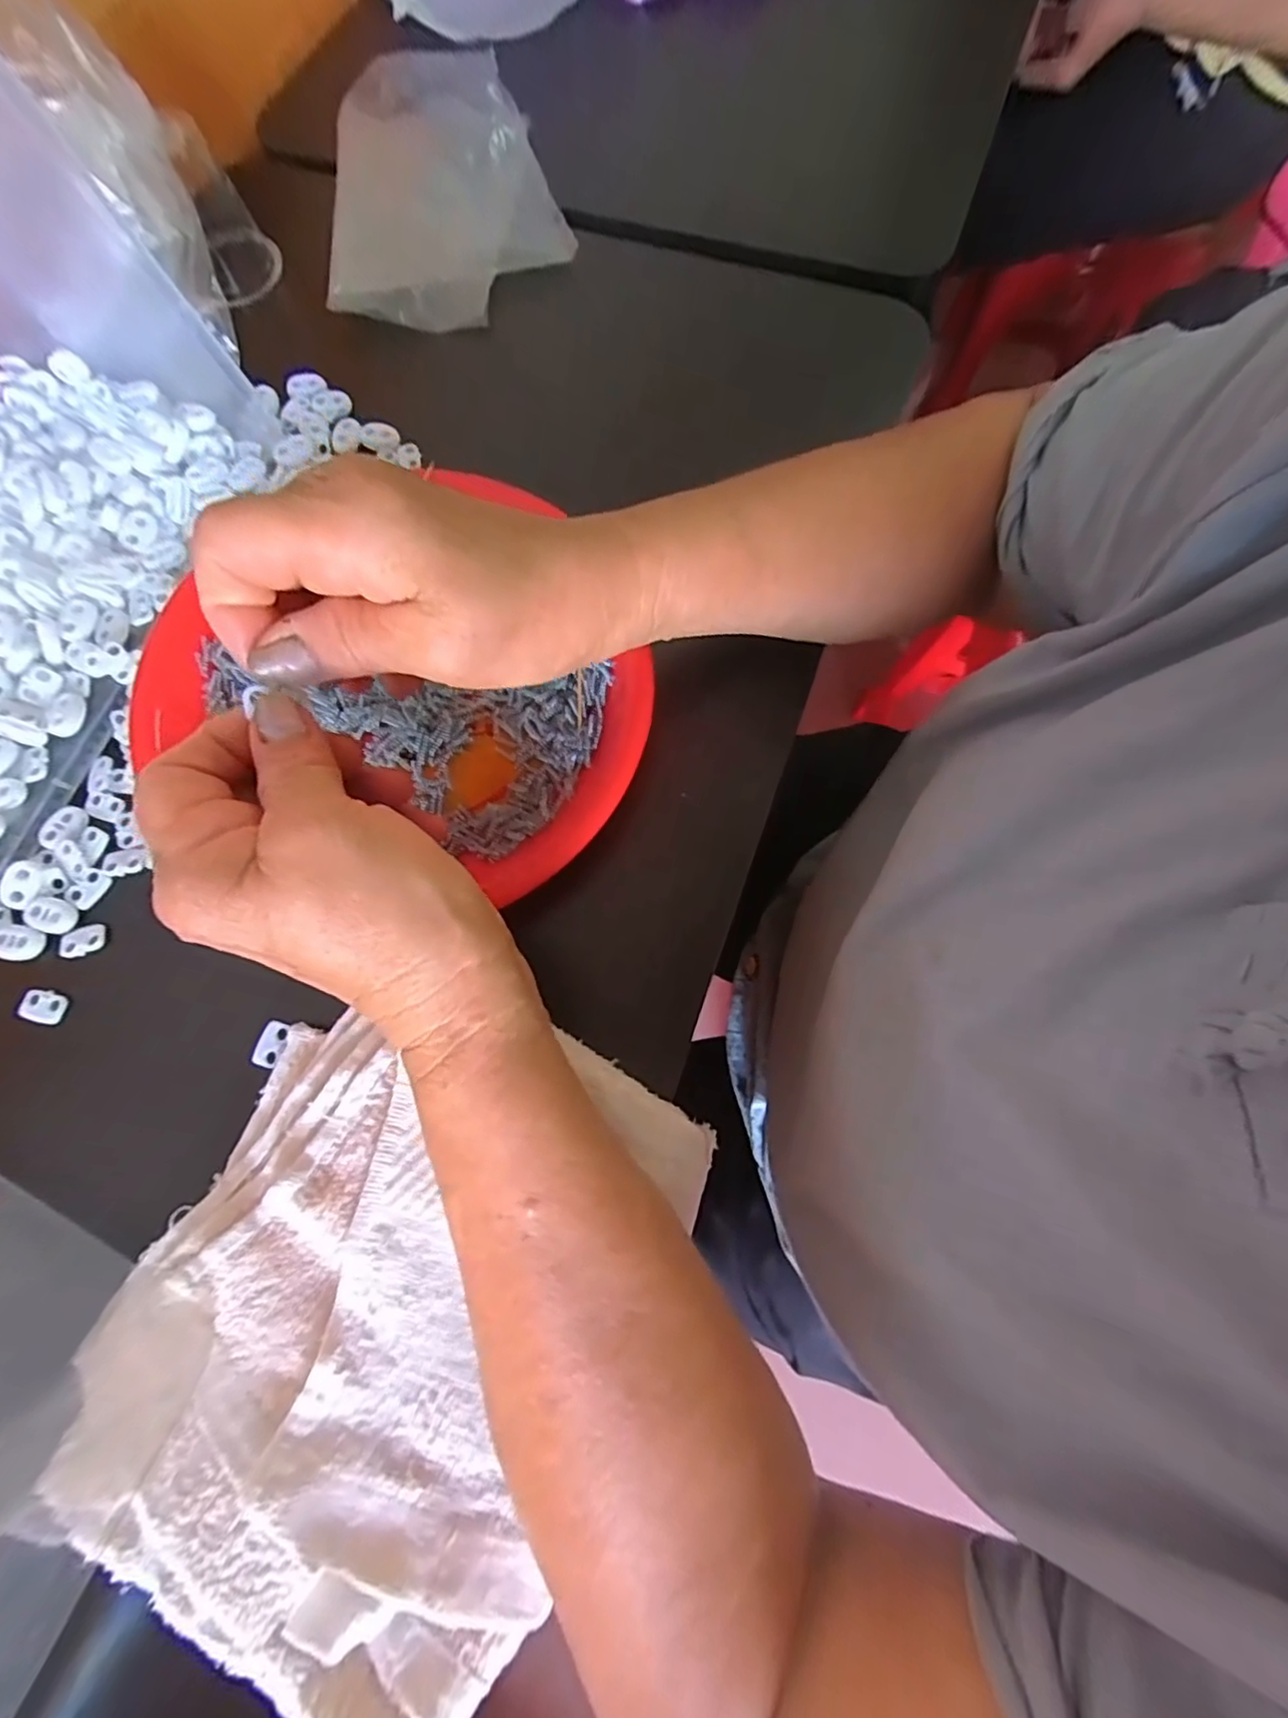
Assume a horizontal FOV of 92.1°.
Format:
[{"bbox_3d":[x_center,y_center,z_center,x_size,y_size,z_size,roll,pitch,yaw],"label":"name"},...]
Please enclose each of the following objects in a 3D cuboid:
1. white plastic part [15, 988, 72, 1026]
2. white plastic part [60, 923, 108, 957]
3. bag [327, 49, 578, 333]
[{"bbox_3d":[-0.264,0.064,0.271,0.020,0.004,0.013,11,75,4],"label":"white plastic part"},{"bbox_3d":[-0.252,0.037,0.279,0.020,0.004,0.013,-18,75,-3],"label":"white plastic part"},{"bbox_3d":[-0.126,-0.433,0.398,0.139,0.019,0.219,-4,78,-7],"label":"bag"}]

